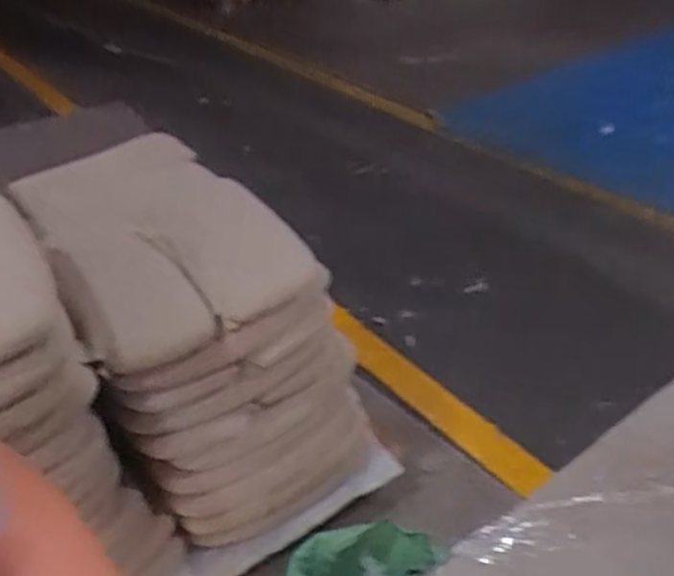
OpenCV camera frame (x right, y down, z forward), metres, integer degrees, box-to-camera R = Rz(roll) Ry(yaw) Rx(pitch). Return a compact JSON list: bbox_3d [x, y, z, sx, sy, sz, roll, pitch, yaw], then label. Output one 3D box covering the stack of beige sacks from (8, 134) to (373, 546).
[{"bbox_3d":[-0.319,0.074,1.655,0.522,0.559,0.791,-19,38,-22],"label":"stack of beige sacks"}]

